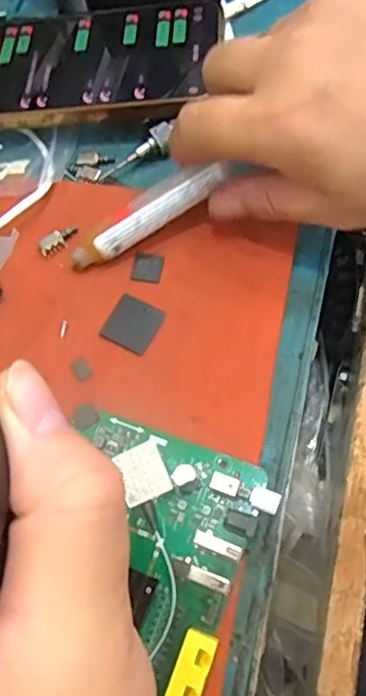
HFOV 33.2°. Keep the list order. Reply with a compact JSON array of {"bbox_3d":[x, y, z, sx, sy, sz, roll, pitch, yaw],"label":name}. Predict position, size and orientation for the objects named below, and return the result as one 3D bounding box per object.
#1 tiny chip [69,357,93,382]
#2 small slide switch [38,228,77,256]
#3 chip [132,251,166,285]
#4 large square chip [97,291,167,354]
[{"bbox_3d":[-0.049,0.011,0.298,0.008,0.004,0.011,-38,70,-9],"label":"tiny chip"},{"bbox_3d":[-0.065,-0.057,0.320,0.021,0.004,0.011,-28,68,-2],"label":"small slide switch"},{"bbox_3d":[-0.018,-0.041,0.310,0.016,0.004,0.017,9,72,12],"label":"chip"},{"bbox_3d":[-0.024,-0.013,0.300,0.025,0.004,0.025,27,76,17],"label":"large square chip"}]

